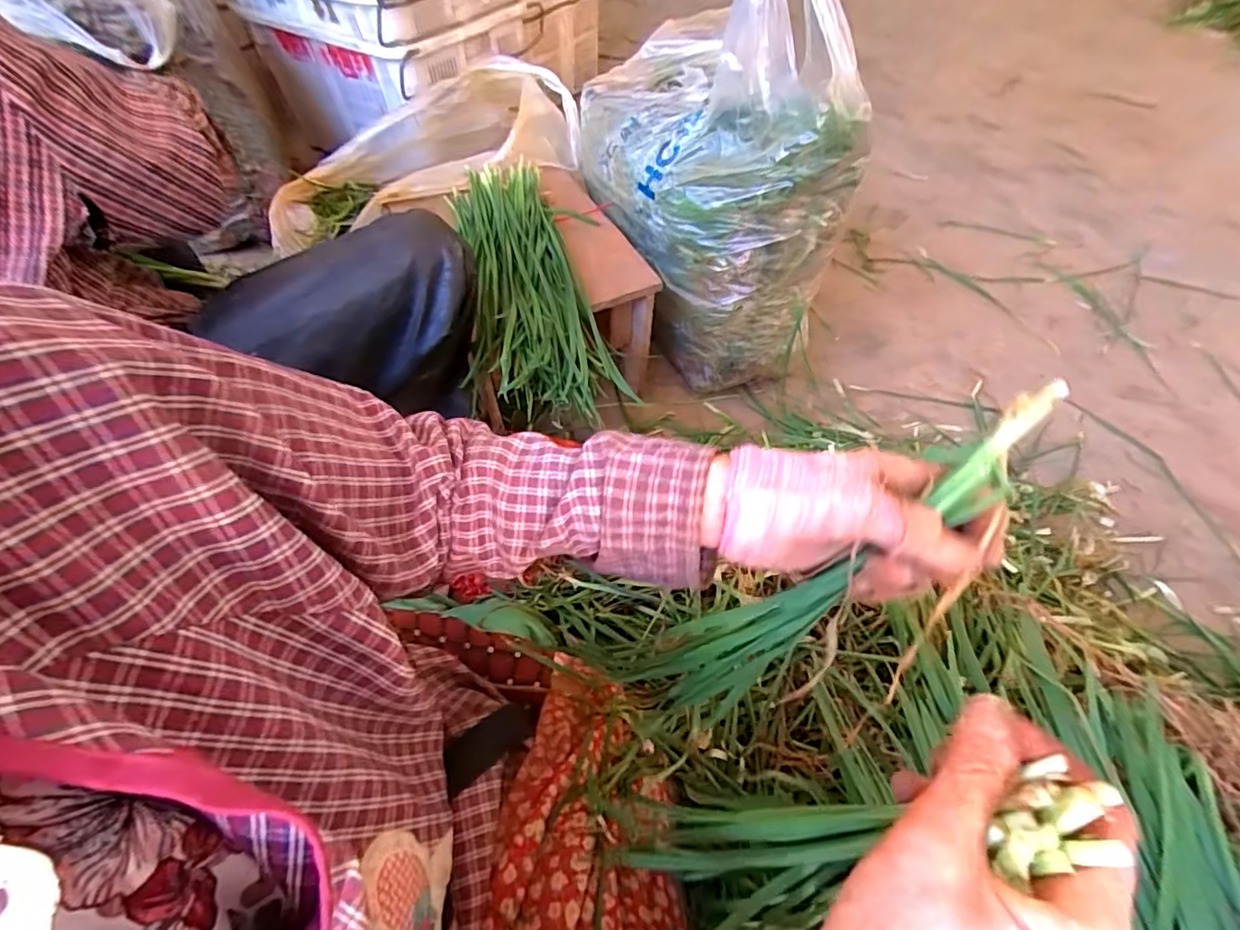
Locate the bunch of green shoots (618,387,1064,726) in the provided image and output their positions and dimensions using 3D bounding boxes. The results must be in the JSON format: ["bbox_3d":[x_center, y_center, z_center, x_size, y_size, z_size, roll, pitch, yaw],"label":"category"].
[{"bbox_3d":[0.114,0.071,0.315,0.035,0.303,0.054,10,41,-47],"label":"bunch of green shoots"}]

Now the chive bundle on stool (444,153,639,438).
[{"bbox_3d":[-0.140,-0.290,0.821,0.202,0.097,0.485,-12,57,-6],"label":"chive bundle on stool"}]

